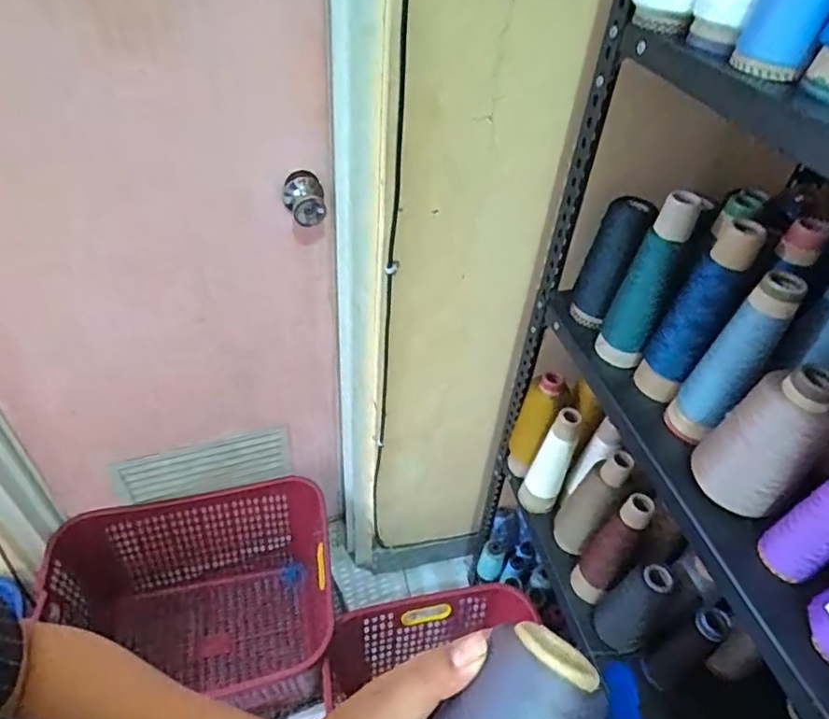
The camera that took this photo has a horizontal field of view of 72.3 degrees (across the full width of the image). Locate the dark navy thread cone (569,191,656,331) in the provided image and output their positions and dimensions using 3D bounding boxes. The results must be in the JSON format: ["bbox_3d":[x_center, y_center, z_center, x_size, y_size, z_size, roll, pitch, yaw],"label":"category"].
[{"bbox_3d":[0.257,-0.127,0.755,0.059,0.176,0.049,18,45,12],"label":"dark navy thread cone"}]

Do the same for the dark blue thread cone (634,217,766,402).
[{"bbox_3d":[0.325,-0.051,0.657,0.060,0.225,0.060,35,51,27],"label":"dark blue thread cone"}]

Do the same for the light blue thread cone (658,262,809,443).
[{"bbox_3d":[0.330,0.009,0.603,0.060,0.208,0.065,33,50,26],"label":"light blue thread cone"}]

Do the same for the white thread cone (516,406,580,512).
[{"bbox_3d":[0.227,0.178,0.951,0.060,0.229,0.050,7,43,2],"label":"white thread cone"}]

